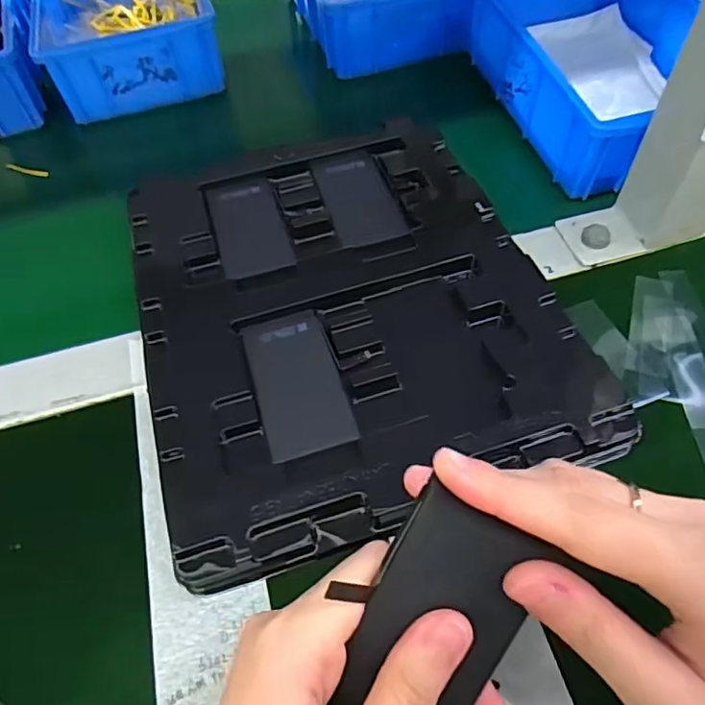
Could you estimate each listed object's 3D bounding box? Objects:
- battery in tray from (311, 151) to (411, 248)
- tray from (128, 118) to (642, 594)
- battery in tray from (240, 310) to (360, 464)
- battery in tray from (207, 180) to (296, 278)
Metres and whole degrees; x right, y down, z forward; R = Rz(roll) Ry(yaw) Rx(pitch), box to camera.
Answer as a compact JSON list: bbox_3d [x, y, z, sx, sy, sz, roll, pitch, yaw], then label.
[{"bbox_3d":[0.004,-0.103,0.378,0.043,0.006,0.091,-15,57,-6],"label":"battery in tray"},{"bbox_3d":[-0.010,-0.034,0.332,0.219,0.022,0.276,-17,57,-7],"label":"tray"},{"bbox_3d":[-0.029,0.014,0.299,0.044,0.005,0.085,-16,57,-7],"label":"battery in tray"},{"bbox_3d":[-0.066,-0.083,0.370,0.044,0.004,0.087,-15,57,-6],"label":"battery in tray"}]

